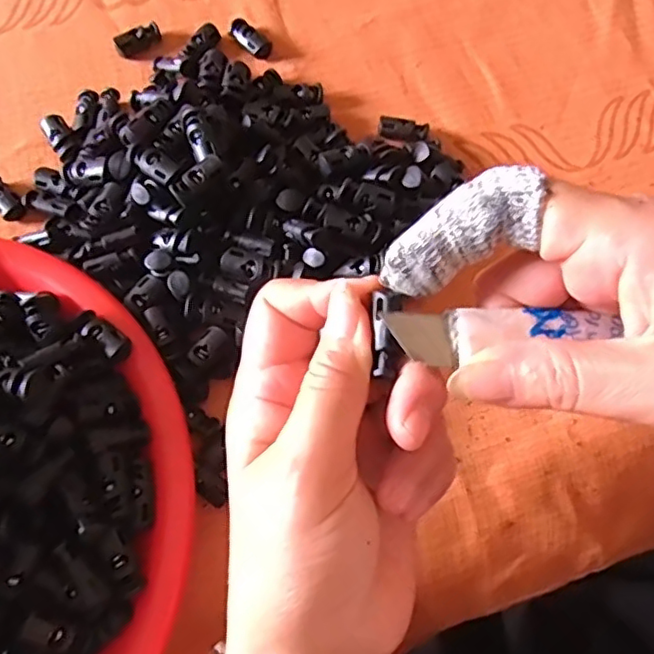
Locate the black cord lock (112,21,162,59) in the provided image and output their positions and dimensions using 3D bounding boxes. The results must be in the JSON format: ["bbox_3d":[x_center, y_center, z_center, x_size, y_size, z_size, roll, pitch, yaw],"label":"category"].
[{"bbox_3d":[-0.110,-0.168,0.355,0.028,0.011,0.010,-37,74,-12],"label":"black cord lock"}]

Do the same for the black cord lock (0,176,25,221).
[{"bbox_3d":[-0.171,-0.069,0.318,0.013,0.008,0.032,-40,75,-13],"label":"black cord lock"}]

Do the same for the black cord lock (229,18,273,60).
[{"bbox_3d":[-0.045,-0.170,0.356,0.015,0.007,0.031,-42,75,-14],"label":"black cord lock"}]

